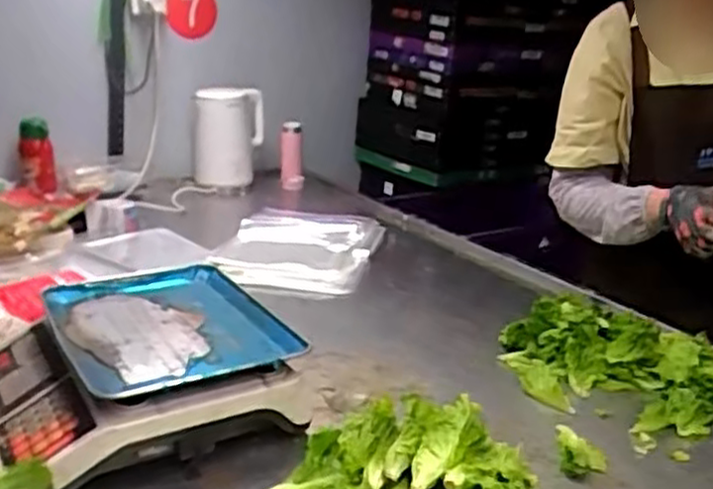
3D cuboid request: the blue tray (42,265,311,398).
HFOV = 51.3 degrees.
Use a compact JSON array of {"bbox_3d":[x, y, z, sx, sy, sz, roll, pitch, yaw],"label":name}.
[{"bbox_3d":[-0.234,0.102,0.913,0.236,0.034,0.340,-9,20,-30],"label":"blue tray"}]

